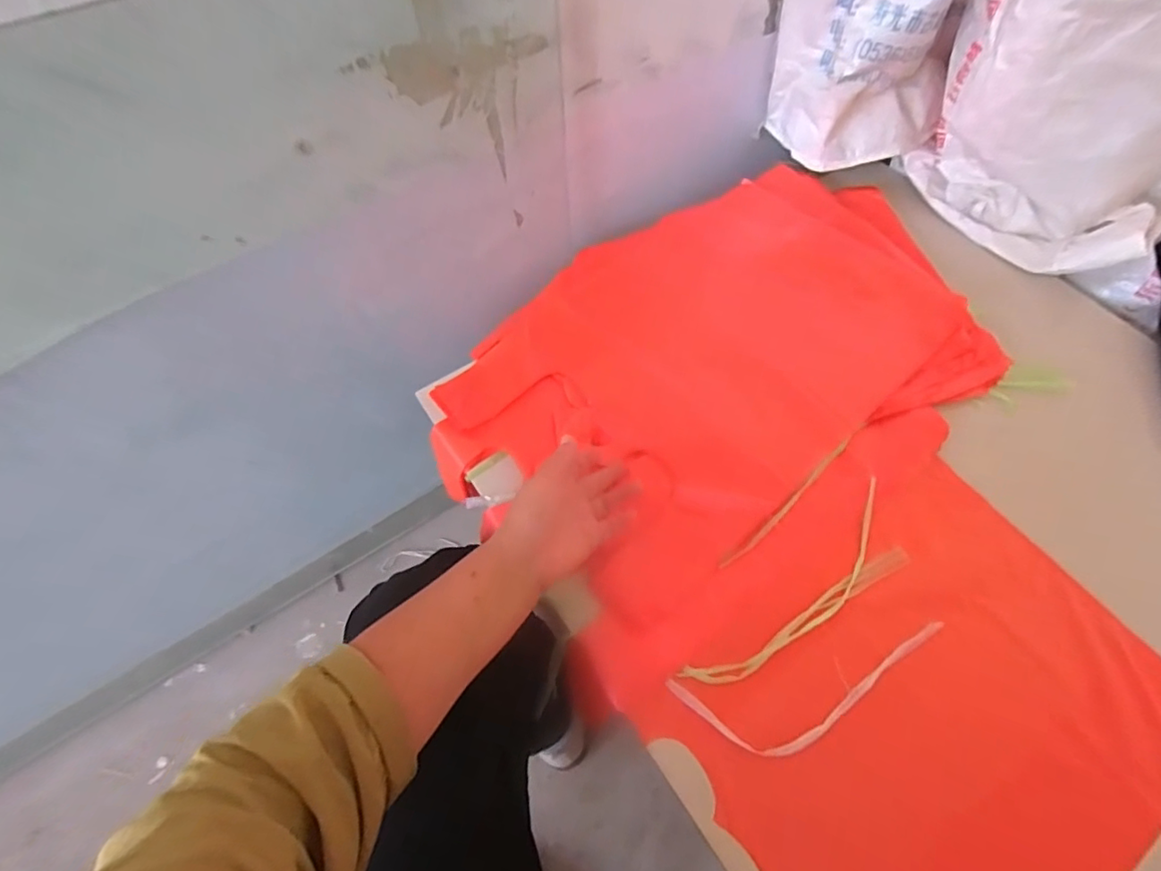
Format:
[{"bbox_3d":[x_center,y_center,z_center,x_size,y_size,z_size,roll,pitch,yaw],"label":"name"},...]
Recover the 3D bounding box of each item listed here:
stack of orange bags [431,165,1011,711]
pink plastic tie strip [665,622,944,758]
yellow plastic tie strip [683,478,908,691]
[{"bbox_3d":[0.154,-0.073,0.612,0.591,0.085,0.438,-33,68,-17],"label":"stack of orange bags"},{"bbox_3d":[0.215,0.232,0.487,0.262,0.008,0.075,-9,63,-6],"label":"pink plastic tie strip"},{"bbox_3d":[0.219,0.155,0.527,0.284,0.010,0.069,-34,66,-17],"label":"yellow plastic tie strip"}]

